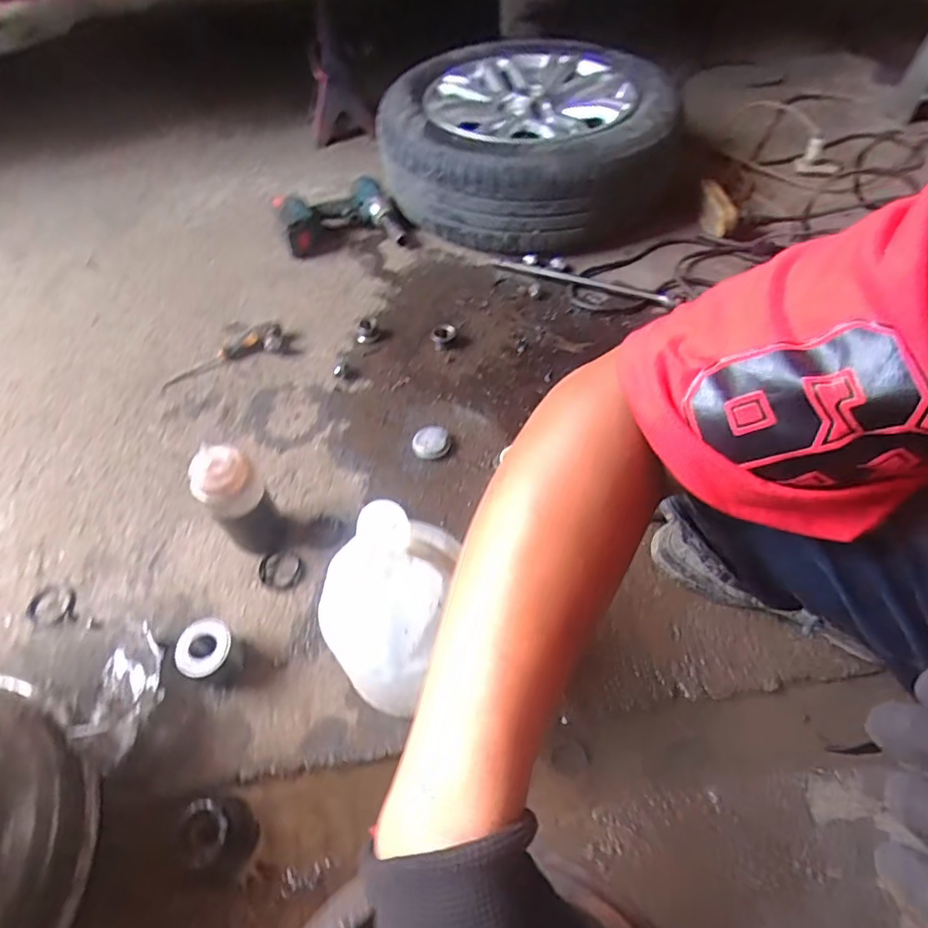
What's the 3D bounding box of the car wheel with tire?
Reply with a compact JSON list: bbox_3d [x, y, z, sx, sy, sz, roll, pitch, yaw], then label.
[{"bbox_3d":[0.112,-0.647,1.132,0.539,0.225,0.500,-1,53,1],"label":"car wheel with tire"}]

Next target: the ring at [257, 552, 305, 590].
[{"bbox_3d":[-0.227,0.131,0.690,0.055,0.005,0.048,17,55,14],"label":"ring"}]

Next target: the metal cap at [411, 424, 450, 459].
[{"bbox_3d":[-0.047,-0.033,0.801,0.053,0.012,0.058,-1,53,1],"label":"metal cap"}]

